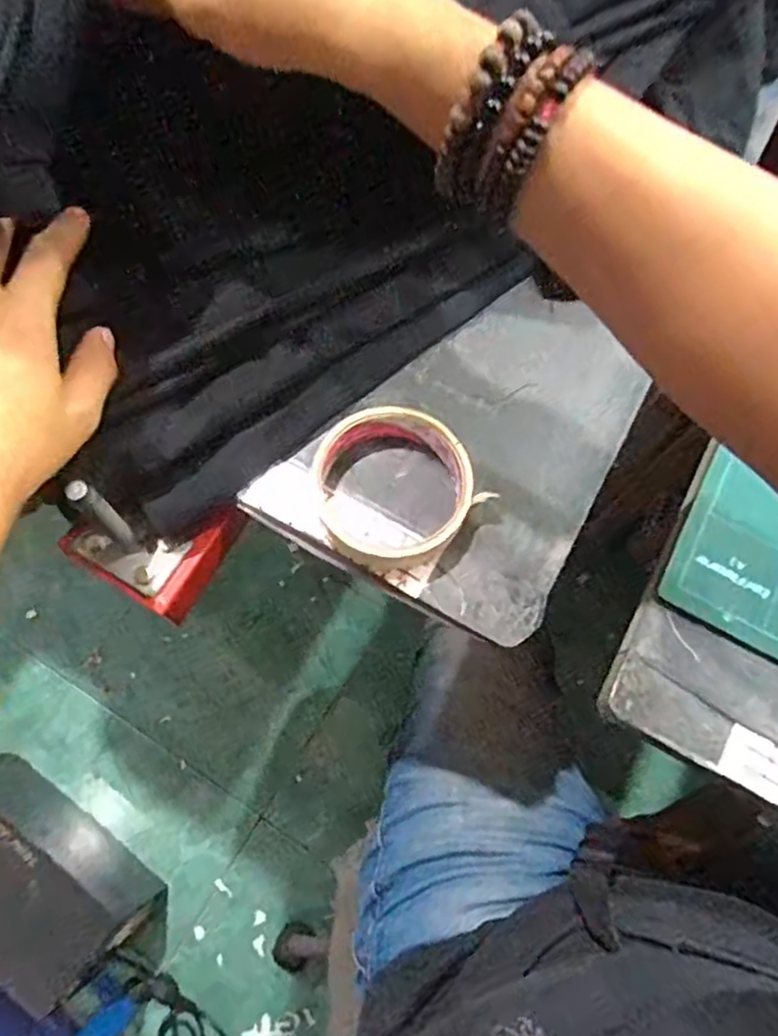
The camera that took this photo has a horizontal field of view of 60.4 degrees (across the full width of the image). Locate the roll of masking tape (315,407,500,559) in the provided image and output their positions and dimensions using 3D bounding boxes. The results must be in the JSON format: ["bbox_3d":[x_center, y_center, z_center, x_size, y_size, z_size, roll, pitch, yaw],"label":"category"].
[{"bbox_3d":[0.001,-0.020,0.374,0.091,0.027,0.081,44,76,12],"label":"roll of masking tape"}]

